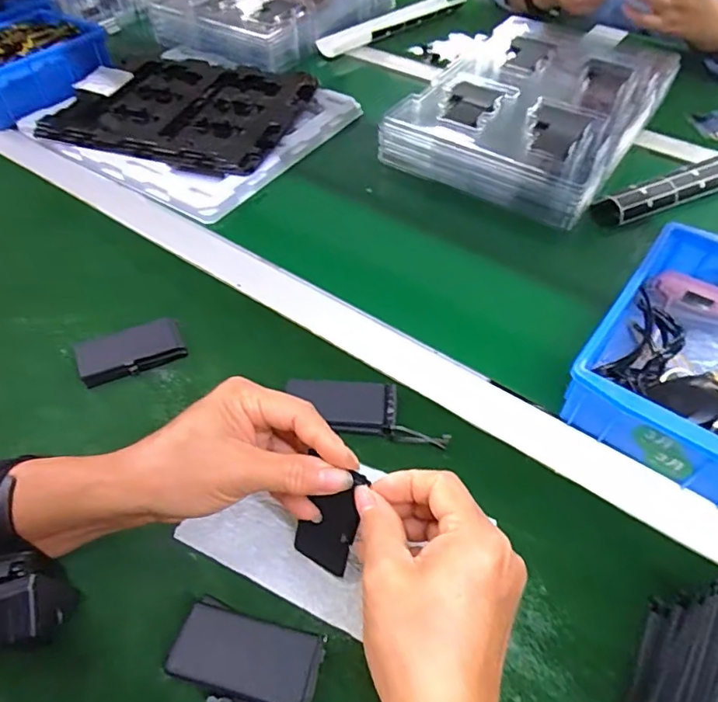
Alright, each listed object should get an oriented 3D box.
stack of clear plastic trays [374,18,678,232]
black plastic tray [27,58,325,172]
[{"bbox_3d":[0.217,-0.301,0.650,0.259,0.060,0.363,24,55,18],"label":"stack of clear plastic trays"},{"bbox_3d":[-0.218,-0.300,0.653,0.280,0.019,0.217,14,59,9],"label":"black plastic tray"}]

